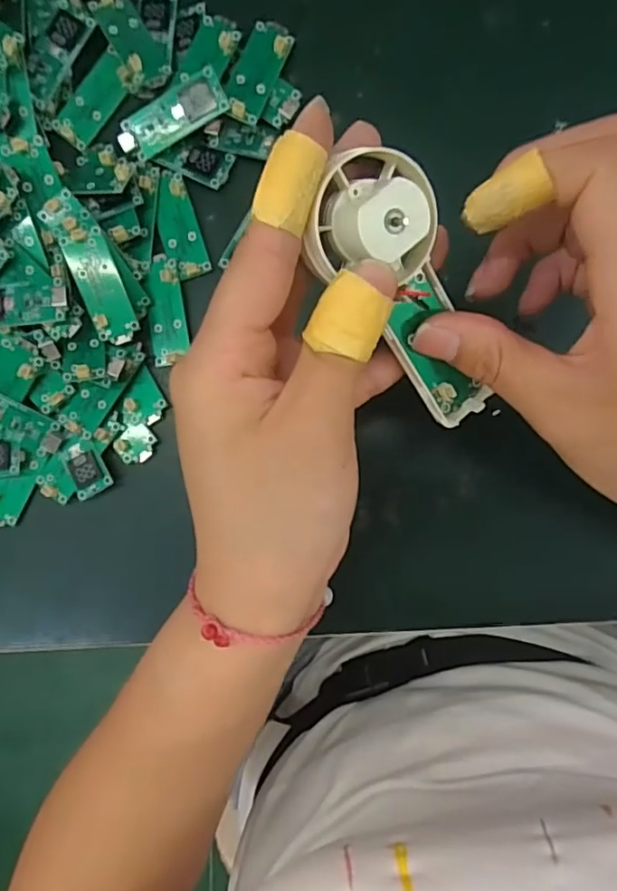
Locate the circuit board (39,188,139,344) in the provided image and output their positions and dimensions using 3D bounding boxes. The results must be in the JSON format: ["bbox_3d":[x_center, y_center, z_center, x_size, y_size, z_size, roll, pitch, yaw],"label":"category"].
[{"bbox_3d":[-0.096,-0.079,0.255,0.021,0.008,0.065,-26,102,-11],"label":"circuit board"}]

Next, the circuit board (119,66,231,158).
[{"bbox_3d":[-0.061,-0.146,0.254,0.050,0.004,0.018,-24,105,12],"label":"circuit board"}]

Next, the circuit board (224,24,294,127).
[{"bbox_3d":[-0.023,-0.169,0.259,0.019,0.009,0.047,24,91,3],"label":"circuit board"}]

